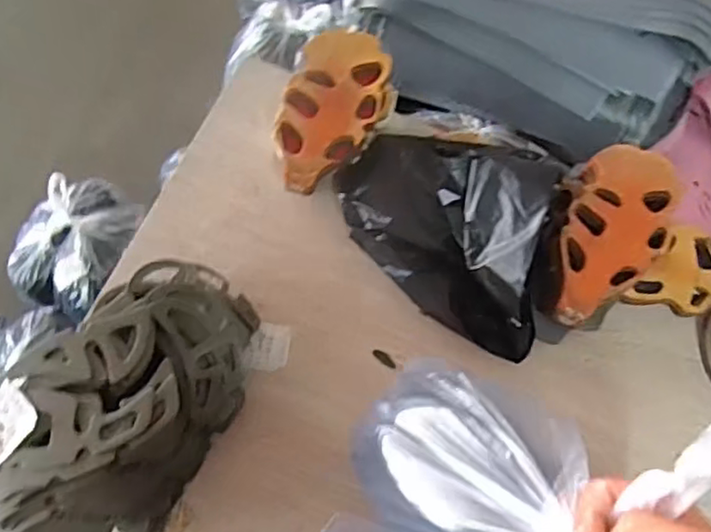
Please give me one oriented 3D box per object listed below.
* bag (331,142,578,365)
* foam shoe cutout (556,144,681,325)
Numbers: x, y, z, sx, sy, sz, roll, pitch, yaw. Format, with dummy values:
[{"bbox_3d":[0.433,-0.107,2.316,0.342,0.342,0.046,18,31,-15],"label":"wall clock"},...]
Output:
[{"bbox_3d":[0.096,-0.046,0.671,0.272,0.129,0.152,33,71,10],"label":"bag"},{"bbox_3d":[0.261,-0.032,0.653,0.092,0.026,0.200,25,69,7],"label":"foam shoe cutout"}]

